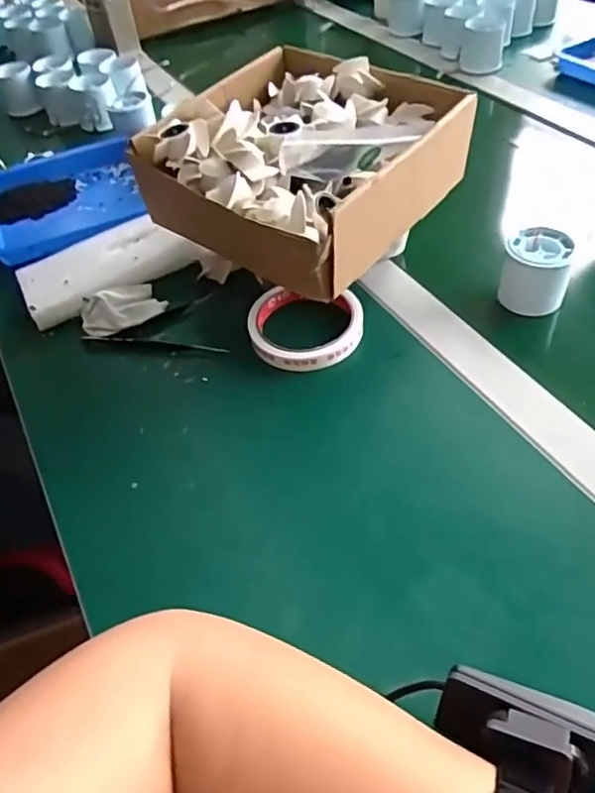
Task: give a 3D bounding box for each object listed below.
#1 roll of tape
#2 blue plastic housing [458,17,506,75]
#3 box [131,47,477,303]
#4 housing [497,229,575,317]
[{"bbox_3d":[0.006,-0.062,0.487,0.092,0.022,0.091,-3,49,4],"label":"roll of tape"},{"bbox_3d":[0.246,-0.467,0.790,0.053,0.056,0.048,6,50,12],"label":"blue plastic housing"},{"bbox_3d":[0.006,-0.184,0.461,0.192,0.073,0.203,29,58,28],"label":"box"},{"bbox_3d":[0.194,-0.102,0.483,0.050,0.053,0.043,10,51,15],"label":"housing"}]

